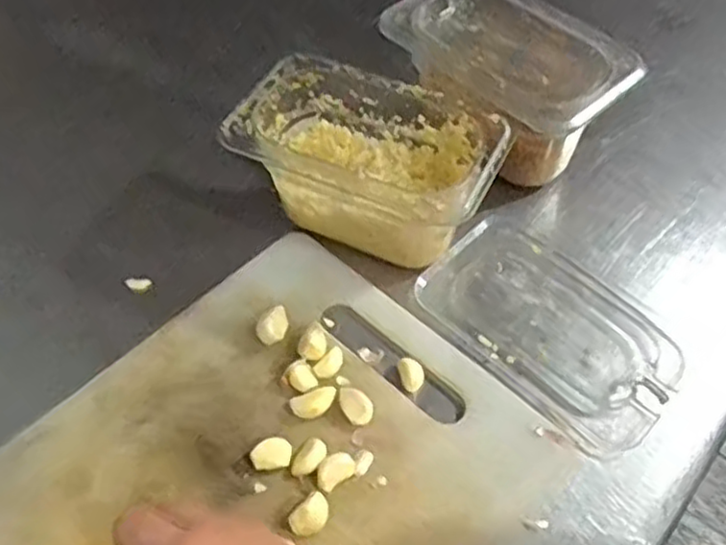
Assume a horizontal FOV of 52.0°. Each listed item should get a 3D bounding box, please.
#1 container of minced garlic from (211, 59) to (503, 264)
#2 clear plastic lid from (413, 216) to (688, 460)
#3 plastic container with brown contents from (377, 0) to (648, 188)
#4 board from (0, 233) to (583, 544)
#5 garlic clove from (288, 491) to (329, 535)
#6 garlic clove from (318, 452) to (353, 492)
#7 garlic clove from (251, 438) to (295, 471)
[{"bbox_3d":[0.001,-0.066,0.508,0.166,0.093,0.098,22,57,13],"label":"container of minced garlic"},{"bbox_3d":[0.123,0.031,0.489,0.104,0.013,0.172,-37,64,-25],"label":"clear plastic lid"},{"bbox_3d":[0.098,-0.138,0.549,0.111,0.088,0.168,-31,61,-22],"label":"plastic container with brown contents"},{"bbox_3d":[-0.094,0.148,0.404,0.245,0.017,0.392,39,62,23],"label":"board"},{"bbox_3d":[-0.028,0.134,0.408,0.023,0.011,0.017,-37,63,-25],"label":"garlic clove"},{"bbox_3d":[-0.016,0.114,0.425,0.022,0.010,0.016,-27,60,-20],"label":"garlic clove"},{"bbox_3d":[-0.053,0.106,0.431,0.024,0.010,0.016,3,54,0],"label":"garlic clove"}]

